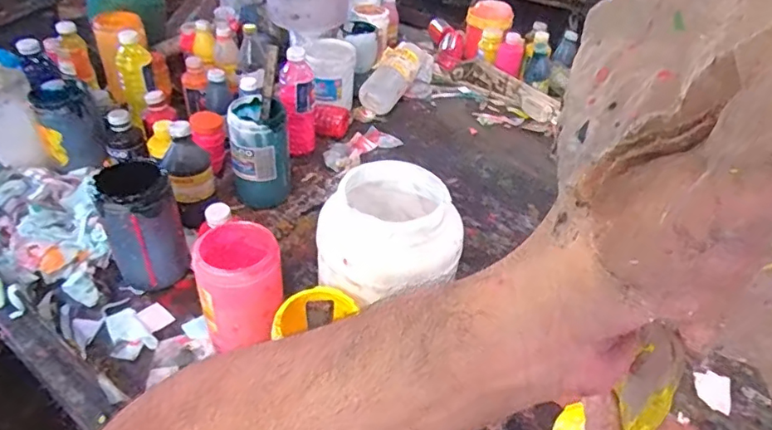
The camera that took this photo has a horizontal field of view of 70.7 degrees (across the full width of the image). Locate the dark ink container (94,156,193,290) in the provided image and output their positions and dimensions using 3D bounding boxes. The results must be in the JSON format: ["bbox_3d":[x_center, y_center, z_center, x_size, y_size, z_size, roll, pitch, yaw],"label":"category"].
[{"bbox_3d":[-0.329,0.017,0.746,0.094,0.174,0.076,-16,43,-23],"label":"dark ink container"}]

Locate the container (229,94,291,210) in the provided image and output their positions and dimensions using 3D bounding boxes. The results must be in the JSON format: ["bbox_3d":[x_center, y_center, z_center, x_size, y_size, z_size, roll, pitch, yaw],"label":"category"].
[{"bbox_3d":[-0.209,-0.100,0.914,0.093,0.171,0.096,-6,40,-11],"label":"container"}]

